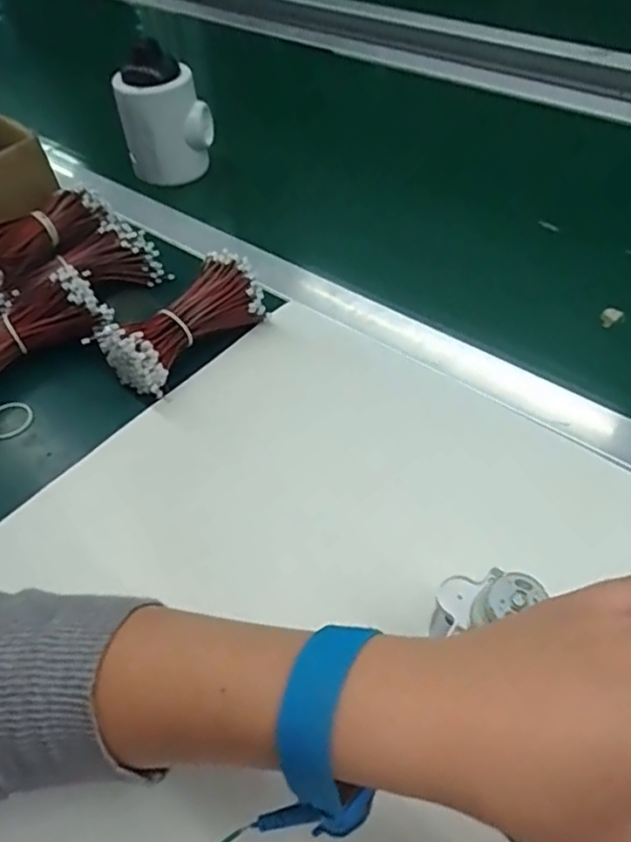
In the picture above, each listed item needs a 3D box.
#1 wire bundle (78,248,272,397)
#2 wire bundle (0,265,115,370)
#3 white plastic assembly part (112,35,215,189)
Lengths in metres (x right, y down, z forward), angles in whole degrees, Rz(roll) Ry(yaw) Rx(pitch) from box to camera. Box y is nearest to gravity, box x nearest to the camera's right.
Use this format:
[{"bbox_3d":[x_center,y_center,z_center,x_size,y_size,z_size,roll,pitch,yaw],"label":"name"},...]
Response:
[{"bbox_3d":[-0.100,-0.075,0.484,0.055,0.050,0.121,36,65,29],"label":"wire bundle"},{"bbox_3d":[-0.228,-0.071,0.492,0.133,0.052,0.055,-28,58,-16],"label":"wire bundle"},{"bbox_3d":[-0.162,-0.324,0.680,0.089,0.111,0.089,-20,56,-11],"label":"white plastic assembly part"}]

